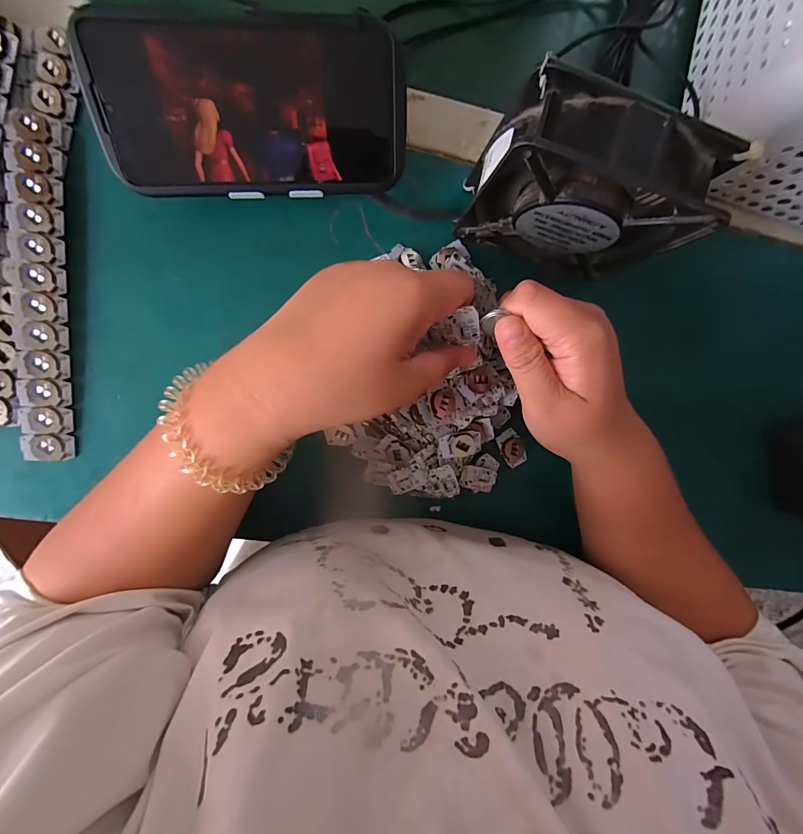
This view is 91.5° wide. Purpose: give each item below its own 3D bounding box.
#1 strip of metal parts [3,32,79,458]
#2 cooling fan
[{"bbox_3d":[-0.231,-0.105,0.251,0.032,0.010,0.264,2,94,-9],"label":"strip of metal parts"},{"bbox_3d":[0.108,-0.133,0.242,0.124,0.122,0.039,16,90,-9],"label":"cooling fan"}]

